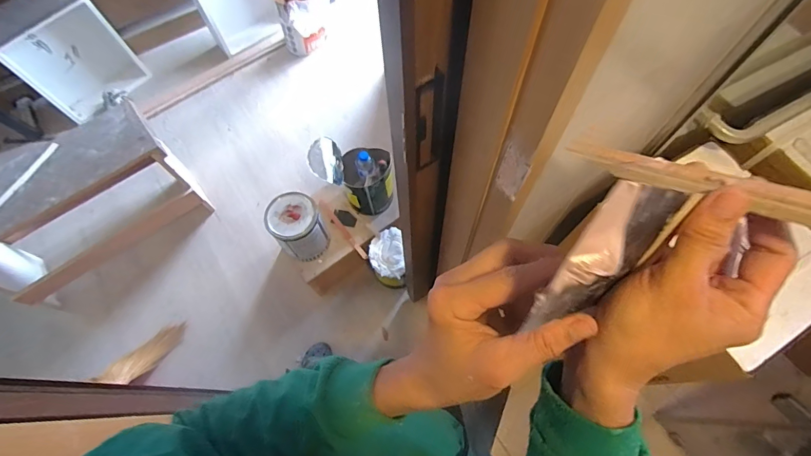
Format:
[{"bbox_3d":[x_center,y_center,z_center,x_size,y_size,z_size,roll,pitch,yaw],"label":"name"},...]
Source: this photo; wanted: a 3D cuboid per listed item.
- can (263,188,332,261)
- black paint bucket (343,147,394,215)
[{"bbox_3d":[-0.352,0.000,1.320,0.159,0.218,0.156,-32,69,-11],"label":"can"},{"bbox_3d":[-0.123,-0.162,1.354,0.162,0.238,0.167,-1,66,2],"label":"black paint bucket"}]

